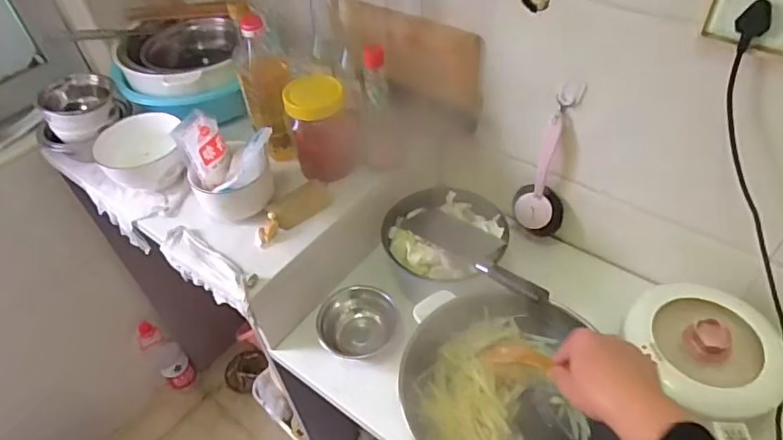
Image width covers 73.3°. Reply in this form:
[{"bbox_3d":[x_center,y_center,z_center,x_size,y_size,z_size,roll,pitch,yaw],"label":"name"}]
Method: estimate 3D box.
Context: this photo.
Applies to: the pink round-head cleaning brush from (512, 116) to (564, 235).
[{"bbox_3d":[0.257,-0.068,0.887,0.084,0.218,0.053,9,49,13],"label":"pink round-head cleaning brush"}]

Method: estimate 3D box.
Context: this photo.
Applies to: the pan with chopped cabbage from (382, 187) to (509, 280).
[{"bbox_3d":[0.100,0.010,0.915,0.200,0.060,0.213,15,50,18],"label":"pan with chopped cabbage"}]

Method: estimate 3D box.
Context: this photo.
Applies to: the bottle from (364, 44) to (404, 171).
[{"bbox_3d":[-0.015,-0.181,0.880,0.060,0.254,0.058,-2,47,3],"label":"bottle"}]

